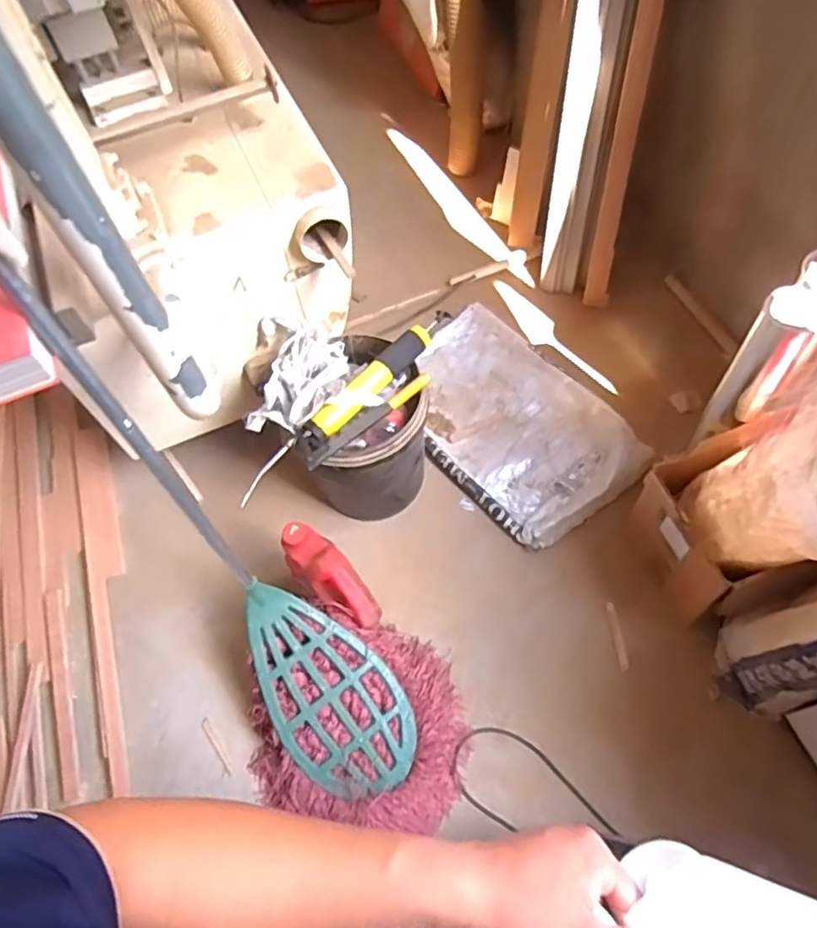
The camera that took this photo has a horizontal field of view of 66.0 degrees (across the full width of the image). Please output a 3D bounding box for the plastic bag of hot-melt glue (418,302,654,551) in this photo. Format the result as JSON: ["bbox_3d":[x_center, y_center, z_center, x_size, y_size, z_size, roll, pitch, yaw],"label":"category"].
[{"bbox_3d":[0.266,-0.128,1.738,0.448,0.055,0.708,-35,64,-14],"label":"plastic bag of hot-melt glue"}]

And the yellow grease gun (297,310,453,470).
[{"bbox_3d":[-0.046,-0.166,1.350,0.467,0.076,0.118,-42,66,-17],"label":"yellow grease gun"}]

